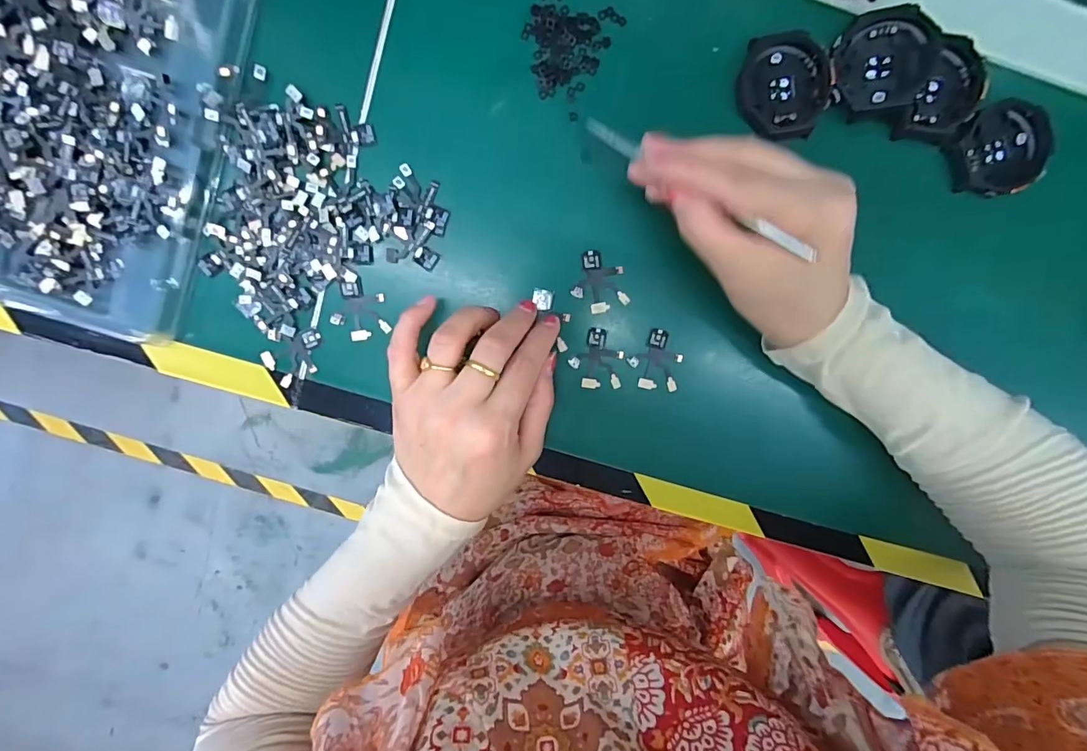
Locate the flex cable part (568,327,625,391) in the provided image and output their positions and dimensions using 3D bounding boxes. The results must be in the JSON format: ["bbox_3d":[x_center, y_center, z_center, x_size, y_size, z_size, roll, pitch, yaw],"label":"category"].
[{"bbox_3d":[0.032,-0.009,0.273,0.031,0.004,0.035,8,98,-4],"label":"flex cable part"}]

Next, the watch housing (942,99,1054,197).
[{"bbox_3d":[0.256,-0.126,0.261,0.052,0.011,0.047,-21,99,0],"label":"watch housing"}]

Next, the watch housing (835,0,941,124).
[{"bbox_3d":[0.182,-0.168,0.249,0.046,0.011,0.051,-12,94,22],"label":"watch housing"}]

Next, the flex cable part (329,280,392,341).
[{"bbox_3d":[-0.104,-0.035,0.265,0.032,0.004,0.031,19,97,-5],"label":"flex cable part"}]

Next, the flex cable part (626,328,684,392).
[{"bbox_3d":[0.067,-0.009,0.275,0.032,0.004,0.035,8,98,-4],"label":"flex cable part"}]

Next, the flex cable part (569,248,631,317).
[{"bbox_3d":[0.033,-0.052,0.269,0.036,0.004,0.029,36,95,-7],"label":"flex cable part"}]

